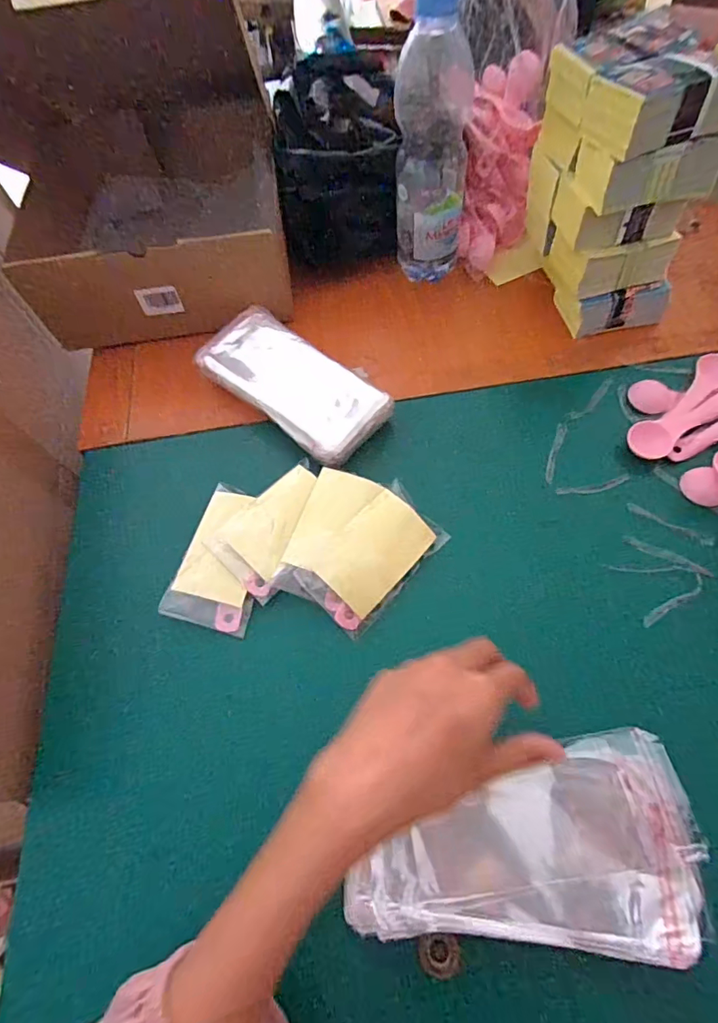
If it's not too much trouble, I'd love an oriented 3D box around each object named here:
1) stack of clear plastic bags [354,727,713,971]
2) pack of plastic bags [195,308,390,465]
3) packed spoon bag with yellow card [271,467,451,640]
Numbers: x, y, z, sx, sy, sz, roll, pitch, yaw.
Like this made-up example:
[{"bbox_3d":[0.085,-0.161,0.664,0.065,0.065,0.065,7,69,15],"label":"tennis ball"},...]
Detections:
[{"bbox_3d":[0.093,0.190,0.286,0.187,0.030,0.104,0,62,4],"label":"stack of clear plastic bags"},{"bbox_3d":[-0.065,-0.119,0.466,0.191,0.042,0.091,39,72,22],"label":"pack of plastic bags"},{"bbox_3d":[-0.005,0.028,0.393,0.106,0.027,0.114,28,67,17],"label":"packed spoon bag with yellow card"}]

